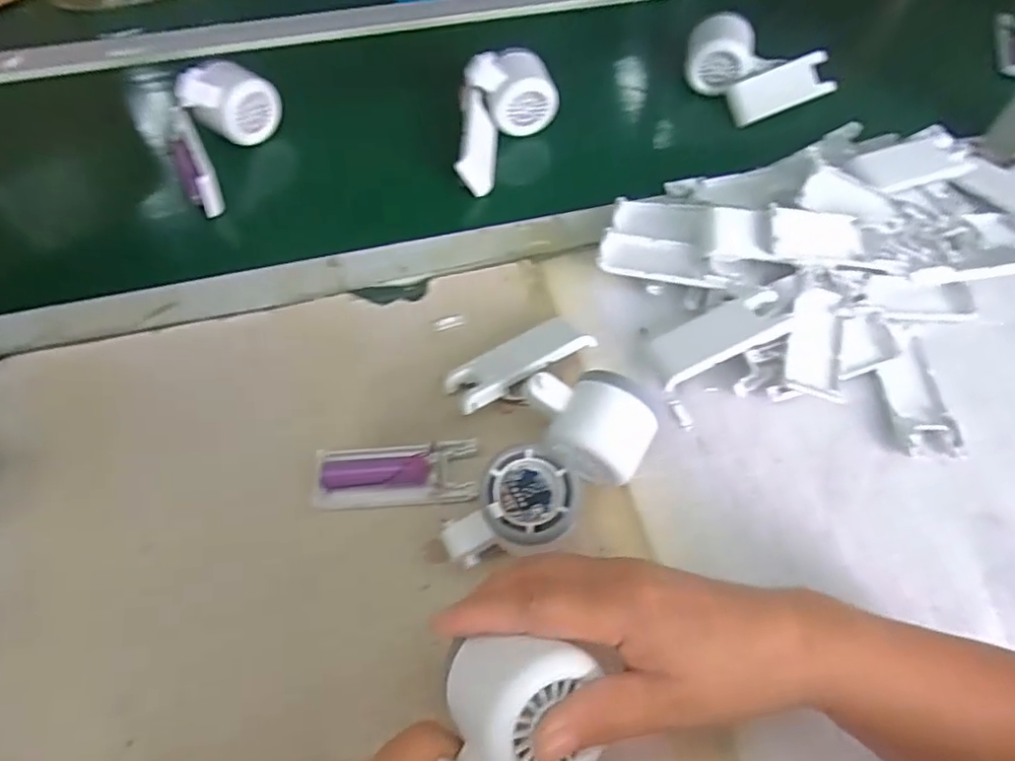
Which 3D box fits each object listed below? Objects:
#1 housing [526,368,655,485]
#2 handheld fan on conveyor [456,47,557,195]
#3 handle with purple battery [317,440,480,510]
[{"bbox_3d":[0.049,0.029,0.398,0.082,0.055,0.058,28,63,15],"label":"housing"},{"bbox_3d":[0.000,-0.229,0.542,0.082,0.057,0.123,2,61,1],"label":"handheld fan on conveyor"},{"bbox_3d":[-0.072,0.059,0.403,0.102,0.020,0.042,-1,61,-1],"label":"handle with purple battery"}]

